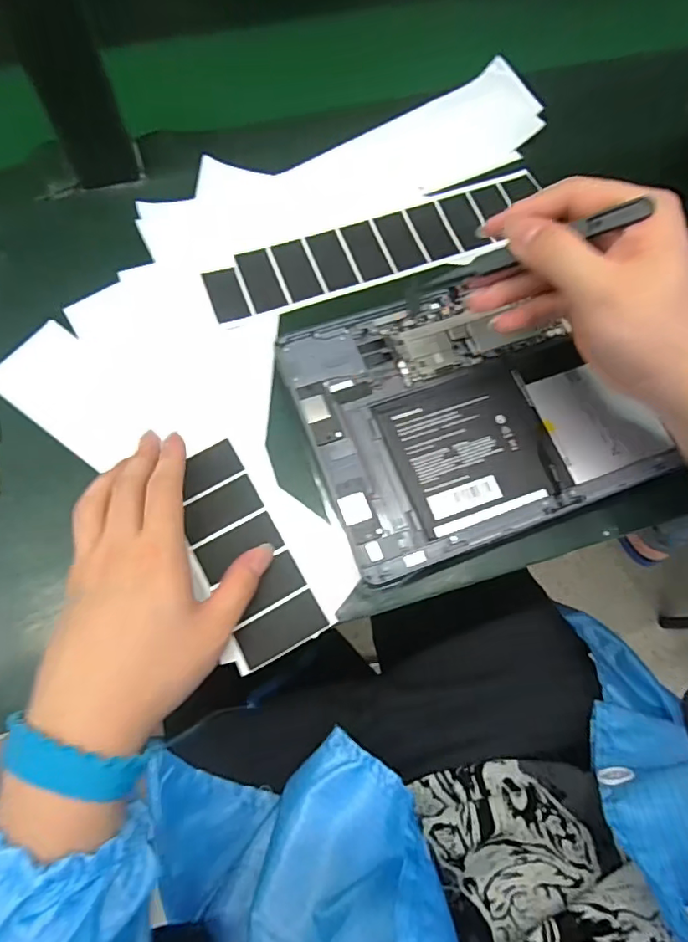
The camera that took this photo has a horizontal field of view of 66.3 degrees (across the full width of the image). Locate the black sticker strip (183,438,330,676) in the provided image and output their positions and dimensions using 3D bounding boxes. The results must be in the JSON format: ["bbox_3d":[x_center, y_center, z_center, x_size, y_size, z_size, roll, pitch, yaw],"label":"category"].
[{"bbox_3d":[-0.062,0.046,0.310,0.050,0.008,0.128,-27,74,-12],"label":"black sticker strip"}]

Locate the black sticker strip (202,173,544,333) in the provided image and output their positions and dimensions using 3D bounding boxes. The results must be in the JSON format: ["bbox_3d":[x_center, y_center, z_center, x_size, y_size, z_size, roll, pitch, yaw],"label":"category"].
[{"bbox_3d":[0.028,-0.163,0.385,0.257,0.004,0.056,-20,75,-10],"label":"black sticker strip"}]

